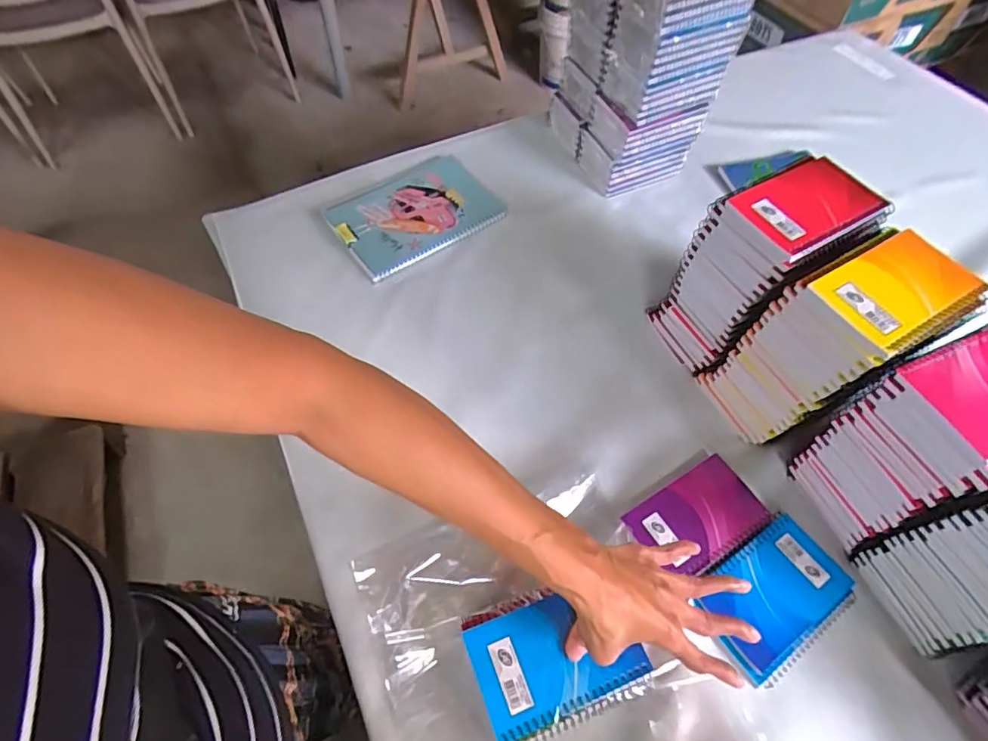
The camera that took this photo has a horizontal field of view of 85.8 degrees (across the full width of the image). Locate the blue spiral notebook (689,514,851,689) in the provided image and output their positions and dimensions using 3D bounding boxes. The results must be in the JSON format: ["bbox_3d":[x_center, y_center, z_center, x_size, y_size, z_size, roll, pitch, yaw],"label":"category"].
[{"bbox_3d":[0.261,0.208,0.494,0.143,0.011,0.096,-29,62,-18],"label":"blue spiral notebook"}]

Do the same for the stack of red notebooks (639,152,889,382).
[{"bbox_3d":[0.287,-0.102,0.579,0.141,0.205,0.104,-23,60,-15],"label":"stack of red notebooks"}]

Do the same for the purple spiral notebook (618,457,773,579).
[{"bbox_3d":[0.203,0.146,0.529,0.129,0.007,0.080,-28,62,-18],"label":"purple spiral notebook"}]

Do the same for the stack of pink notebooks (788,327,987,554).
[{"bbox_3d":[0.380,0.067,0.473,0.132,0.194,0.098,-20,60,-13],"label":"stack of pink notebooks"}]

